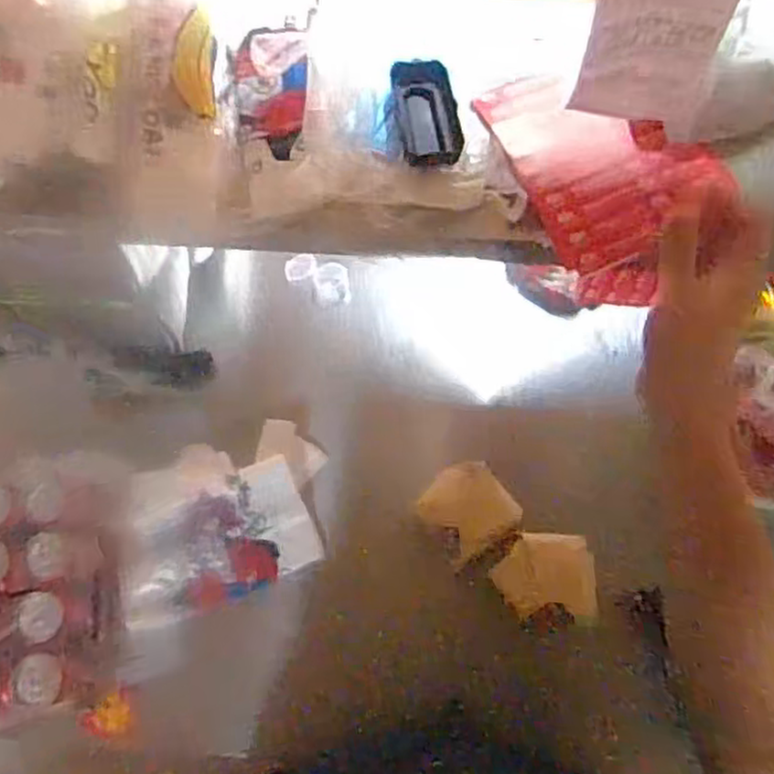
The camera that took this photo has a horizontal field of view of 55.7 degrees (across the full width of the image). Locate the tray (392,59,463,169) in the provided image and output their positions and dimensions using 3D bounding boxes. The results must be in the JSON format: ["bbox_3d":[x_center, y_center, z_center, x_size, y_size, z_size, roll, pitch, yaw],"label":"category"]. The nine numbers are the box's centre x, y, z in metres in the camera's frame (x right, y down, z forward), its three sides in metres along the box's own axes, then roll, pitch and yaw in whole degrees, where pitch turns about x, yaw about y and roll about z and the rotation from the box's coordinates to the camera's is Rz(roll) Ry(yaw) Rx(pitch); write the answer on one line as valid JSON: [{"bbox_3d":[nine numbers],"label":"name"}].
[{"bbox_3d":[0.036,-0.238,0.637,0.052,0.018,0.097,-8,69,-2],"label":"tray"}]

